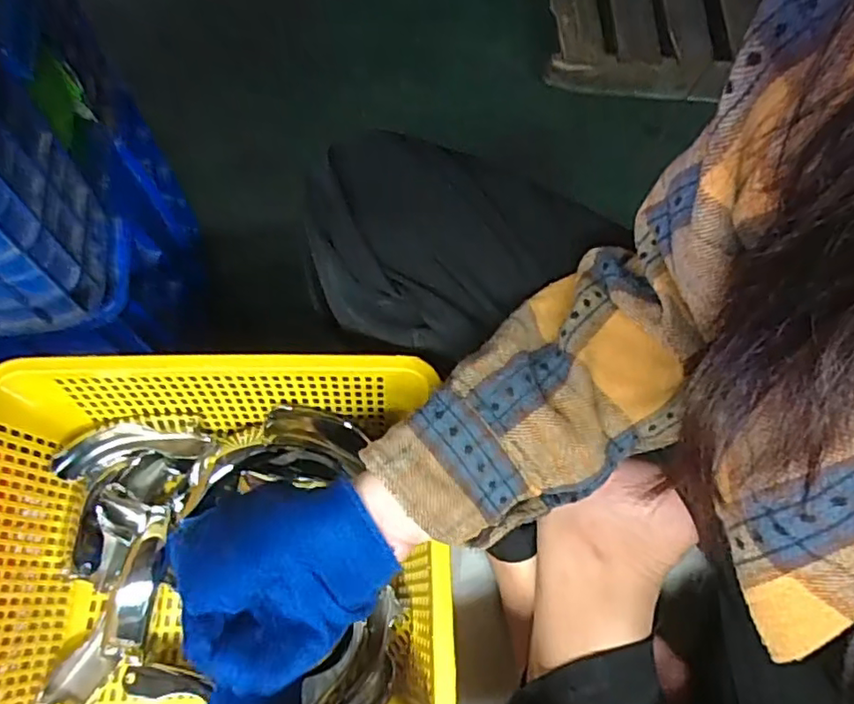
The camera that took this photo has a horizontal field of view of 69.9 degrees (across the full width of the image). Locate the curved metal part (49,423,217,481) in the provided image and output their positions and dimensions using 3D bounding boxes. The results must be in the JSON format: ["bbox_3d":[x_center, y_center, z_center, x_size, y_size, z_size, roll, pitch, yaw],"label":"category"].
[{"bbox_3d":[-0.226,0.073,0.472,0.105,0.028,0.030,-4,67,-23],"label":"curved metal part"}]

